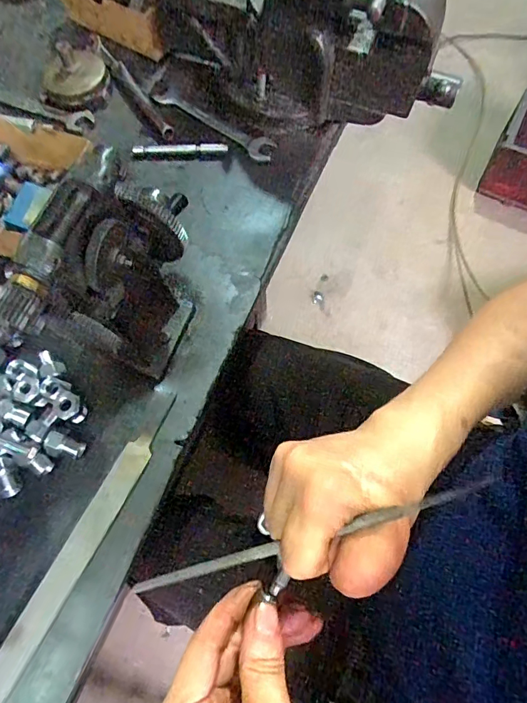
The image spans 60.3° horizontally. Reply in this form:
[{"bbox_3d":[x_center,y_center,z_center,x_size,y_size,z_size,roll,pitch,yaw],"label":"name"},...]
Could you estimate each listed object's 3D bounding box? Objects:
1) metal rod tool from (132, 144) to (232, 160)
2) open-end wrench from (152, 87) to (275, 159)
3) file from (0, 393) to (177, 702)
[{"bbox_3d":[-0.095,-0.228,0.519,0.106,0.011,0.019,-1,66,0],"label":"metal rod tool"},{"bbox_3d":[-0.059,-0.268,0.532,0.169,0.009,0.030,31,70,13],"label":"open-end wrench"},{"bbox_3d":[-0.150,0.165,0.352,0.022,0.010,0.290,25,69,11],"label":"file"}]

